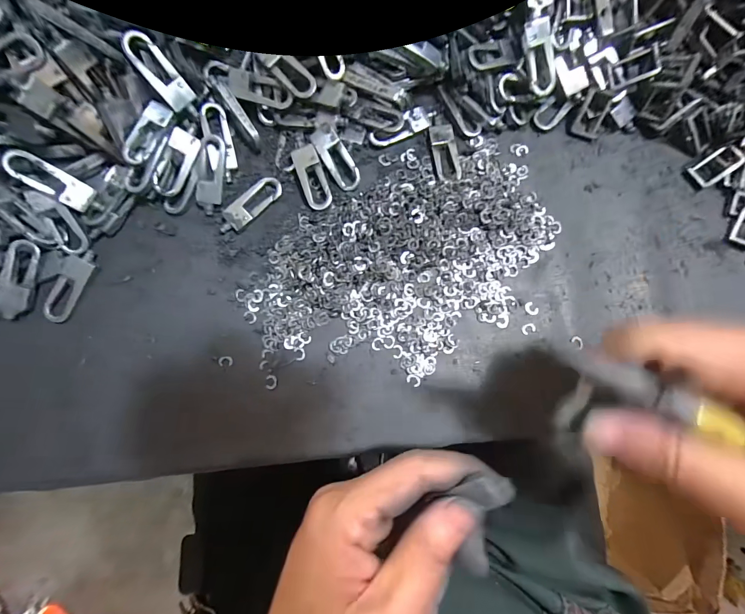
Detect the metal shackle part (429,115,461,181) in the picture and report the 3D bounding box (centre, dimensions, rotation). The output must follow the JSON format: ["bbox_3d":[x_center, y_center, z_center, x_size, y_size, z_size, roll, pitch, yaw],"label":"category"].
[{"bbox_3d":[0.045,-0.099,0.214,0.016,0.004,0.043,-10,84,-1],"label":"metal shackle part"}]

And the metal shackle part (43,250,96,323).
[{"bbox_3d":[-0.174,-0.012,0.196,0.017,0.004,0.044,25,84,3],"label":"metal shackle part"}]

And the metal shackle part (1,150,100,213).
[{"bbox_3d":[-0.175,-0.069,0.187,0.038,0.005,0.015,32,85,-30],"label":"metal shackle part"}]

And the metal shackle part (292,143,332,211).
[{"bbox_3d":[-0.035,-0.076,0.205,0.014,0.005,0.037,-19,84,-2],"label":"metal shackle part"}]

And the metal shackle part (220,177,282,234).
[{"bbox_3d":[-0.074,-0.061,0.206,0.015,0.004,0.044,44,85,4],"label":"metal shackle part"}]

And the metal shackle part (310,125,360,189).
[{"bbox_3d":[-0.021,-0.089,0.205,0.014,0.004,0.038,-33,105,-3],"label":"metal shackle part"}]

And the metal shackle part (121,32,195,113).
[{"bbox_3d":[-0.115,-0.127,0.186,0.015,0.004,0.039,-41,114,-3],"label":"metal shackle part"}]

